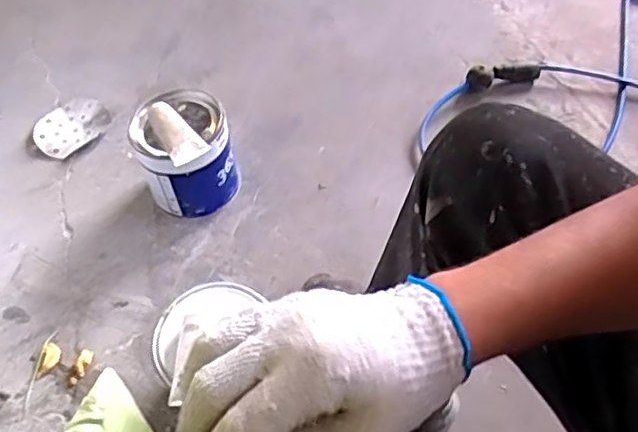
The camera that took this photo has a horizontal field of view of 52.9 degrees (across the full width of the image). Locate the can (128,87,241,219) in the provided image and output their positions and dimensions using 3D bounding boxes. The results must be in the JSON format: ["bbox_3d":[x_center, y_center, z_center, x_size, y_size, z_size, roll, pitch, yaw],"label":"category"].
[{"bbox_3d":[-0.208,-0.095,1.012,0.139,0.159,0.151,-2,53,2],"label":"can"}]

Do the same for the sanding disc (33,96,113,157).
[{"bbox_3d":[-0.465,-0.171,1.201,0.135,0.012,0.123,-2,53,2],"label":"sanding disc"}]

